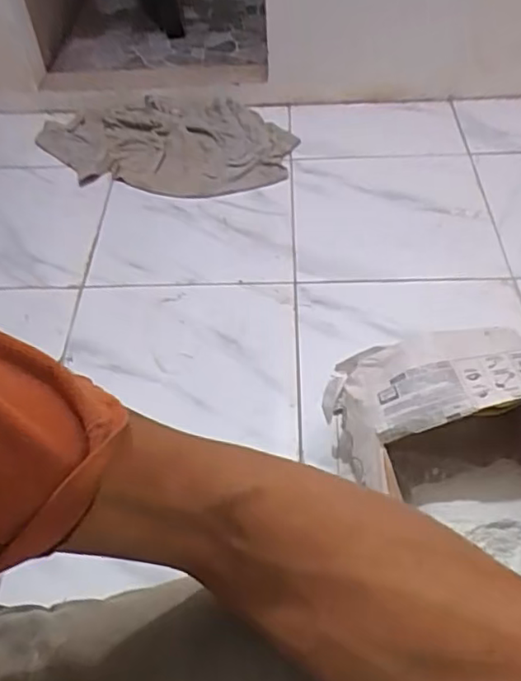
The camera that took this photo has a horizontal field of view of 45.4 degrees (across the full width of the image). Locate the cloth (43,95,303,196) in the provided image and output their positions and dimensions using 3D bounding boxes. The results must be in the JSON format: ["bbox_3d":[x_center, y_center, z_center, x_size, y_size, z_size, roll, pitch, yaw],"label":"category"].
[{"bbox_3d":[-0.228,-0.465,1.452,0.608,0.065,0.353,10,51,12],"label":"cloth"}]

